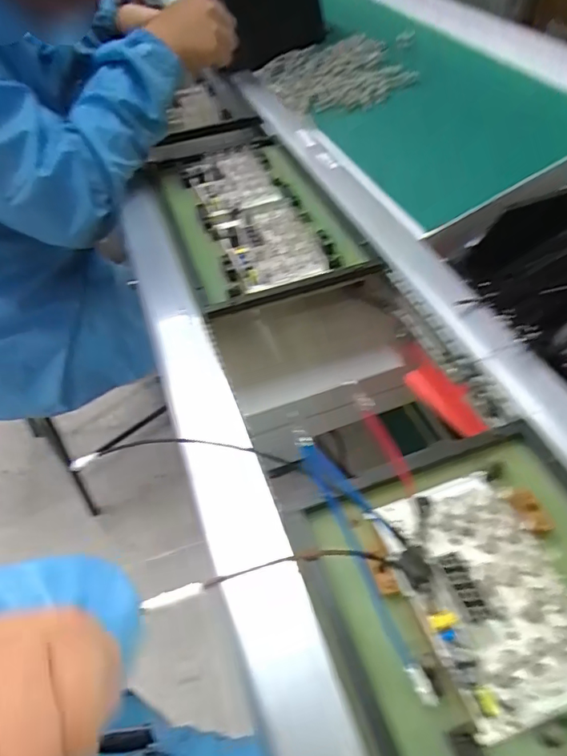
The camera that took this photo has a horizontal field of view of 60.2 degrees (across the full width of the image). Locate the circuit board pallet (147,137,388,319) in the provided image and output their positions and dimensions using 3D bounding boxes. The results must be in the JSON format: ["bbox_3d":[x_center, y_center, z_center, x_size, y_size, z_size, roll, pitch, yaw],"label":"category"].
[{"bbox_3d":[-0.048,-0.218,0.627,0.202,0.031,0.358,-17,44,-8],"label":"circuit board pallet"}]

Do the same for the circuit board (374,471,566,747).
[{"bbox_3d":[0.124,0.126,0.300,0.091,0.023,0.137,-17,54,-13],"label":"circuit board"}]

